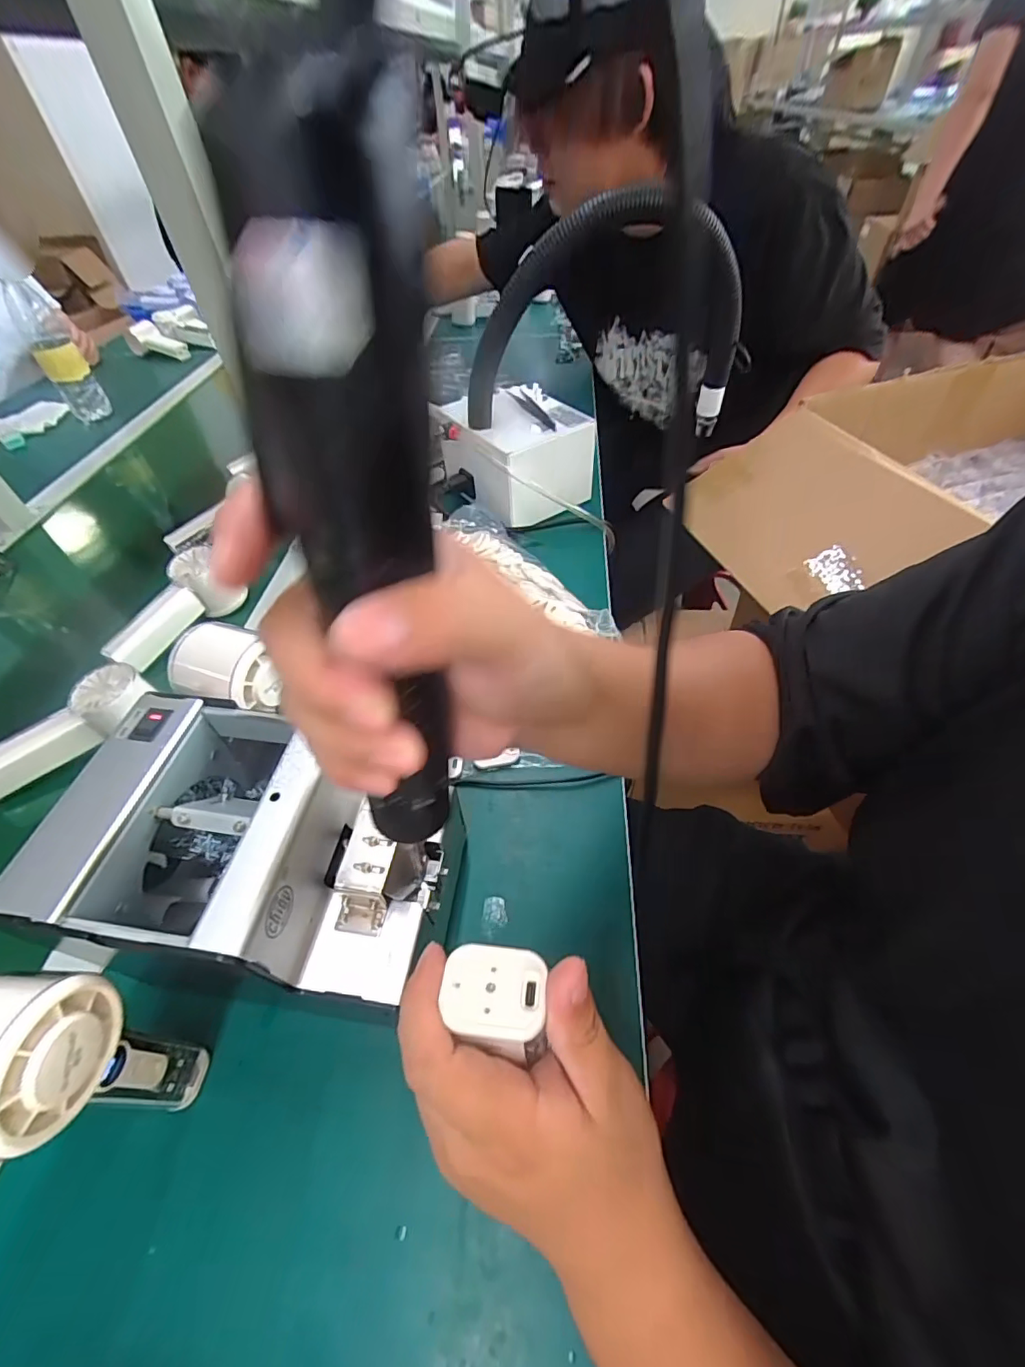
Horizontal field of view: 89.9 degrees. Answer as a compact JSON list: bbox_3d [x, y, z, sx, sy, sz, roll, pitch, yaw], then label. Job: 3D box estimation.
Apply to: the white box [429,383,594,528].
[{"bbox_3d":[0.002,-0.289,0.641,0.139,0.096,0.193,-33,54,-22],"label":"white box"}]

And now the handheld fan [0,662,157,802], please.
[{"bbox_3d":[-0.383,0.041,0.431,0.144,0.045,0.050,-29,53,-19],"label":"handheld fan"}]

